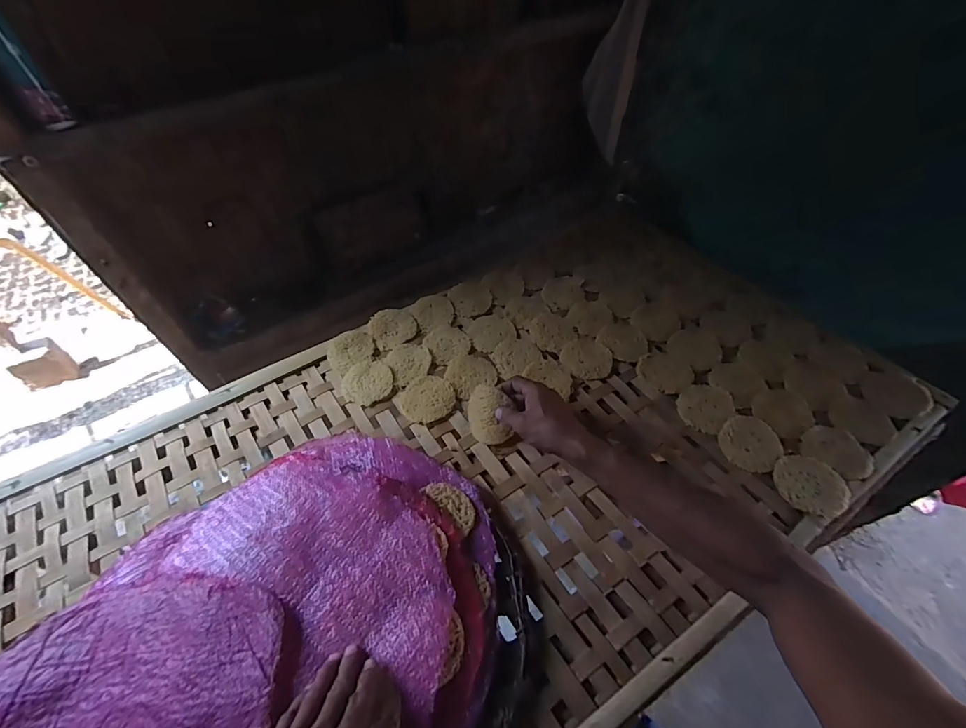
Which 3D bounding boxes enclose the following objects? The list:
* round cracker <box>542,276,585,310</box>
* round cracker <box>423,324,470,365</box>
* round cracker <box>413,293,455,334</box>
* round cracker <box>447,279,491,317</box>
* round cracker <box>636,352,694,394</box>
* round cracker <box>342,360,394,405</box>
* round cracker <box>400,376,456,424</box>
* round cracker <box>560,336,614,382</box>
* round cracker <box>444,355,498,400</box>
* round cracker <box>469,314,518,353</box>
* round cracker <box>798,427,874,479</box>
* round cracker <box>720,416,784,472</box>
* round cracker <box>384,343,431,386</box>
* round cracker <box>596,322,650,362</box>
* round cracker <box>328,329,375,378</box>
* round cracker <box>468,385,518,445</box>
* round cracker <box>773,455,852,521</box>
[{"bbox_3d":[0.146,-0.130,0.779,0.073,0.009,0.082,7,54,8],"label":"round cracker"},{"bbox_3d":[-0.059,-0.036,0.710,0.069,0.005,0.078,-30,58,-19],"label":"round cracker"},{"bbox_3d":[-0.087,-0.094,0.750,0.069,0.006,0.073,-1,53,1],"label":"round cracker"},{"bbox_3d":[-0.021,-0.119,0.772,0.073,0.005,0.083,-17,55,-11],"label":"round cracker"},{"bbox_3d":[0.280,0.012,0.660,0.064,0.008,0.076,-36,60,-22],"label":"round cracker"},{"bbox_3d":[-0.179,0.027,0.665,0.074,0.007,0.079,-1,53,1],"label":"round cracker"},{"bbox_3d":[-0.084,0.050,0.643,0.078,0.004,0.076,-1,53,1],"label":"round cracker"},{"bbox_3d":[0.165,-0.010,0.682,0.076,0.008,0.079,-1,53,1],"label":"round cracker"},{"bbox_3d":[-0.019,0.013,0.668,0.073,0.004,0.070,-1,53,1],"label":"round cracker"},{"bbox_3d":[0.014,-0.056,0.725,0.078,0.005,0.071,-1,53,1],"label":"round cracker"},{"bbox_3d":[0.467,0.114,0.564,0.066,0.013,0.076,-36,60,-22],"label":"round cracker"},{"bbox_3d":[0.359,0.105,0.576,0.076,0.013,0.073,-1,53,1],"label":"round cracker"},{"bbox_3d":[-0.118,-0.005,0.685,0.068,0.004,0.076,-26,57,-17],"label":"round cracker"},{"bbox_3d":[0.233,-0.039,0.700,0.074,0.005,0.082,-25,56,-16],"label":"round cracker"},{"bbox_3d":[-0.217,-0.023,0.704,0.074,0.011,0.077,-1,53,1],"label":"round cracker"},{"bbox_3d":[0.008,0.070,0.590,0.069,0.077,0.014,14,13,31],"label":"round cracker"},{"bbox_3d":[0.410,0.150,0.536,0.076,0.013,0.079,-1,53,1],"label":"round cracker"}]

